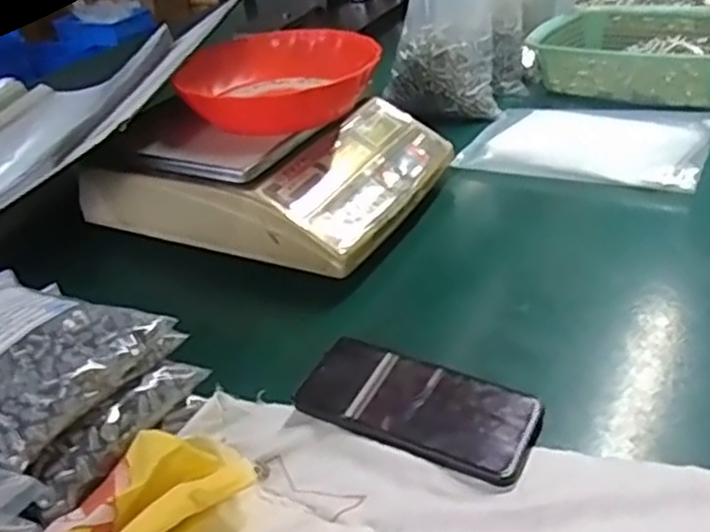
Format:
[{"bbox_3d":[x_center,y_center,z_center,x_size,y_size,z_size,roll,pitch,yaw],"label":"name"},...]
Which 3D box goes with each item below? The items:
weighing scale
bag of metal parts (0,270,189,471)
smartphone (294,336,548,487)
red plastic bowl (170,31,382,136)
[{"bbox_3d":[-0.091,-0.124,0.776,0.329,0.099,0.258,11,37,24],"label":"weighing scale"},{"bbox_3d":[-0.233,0.054,0.470,0.175,0.035,0.134,12,37,26],"label":"bag of metal parts"},{"bbox_3d":[0.043,0.093,0.494,0.161,0.014,0.075,14,38,28],"label":"smartphone"},{"bbox_3d":[-0.087,-0.194,0.762,0.207,0.053,0.207,-4,33,3],"label":"red plastic bowl"}]

